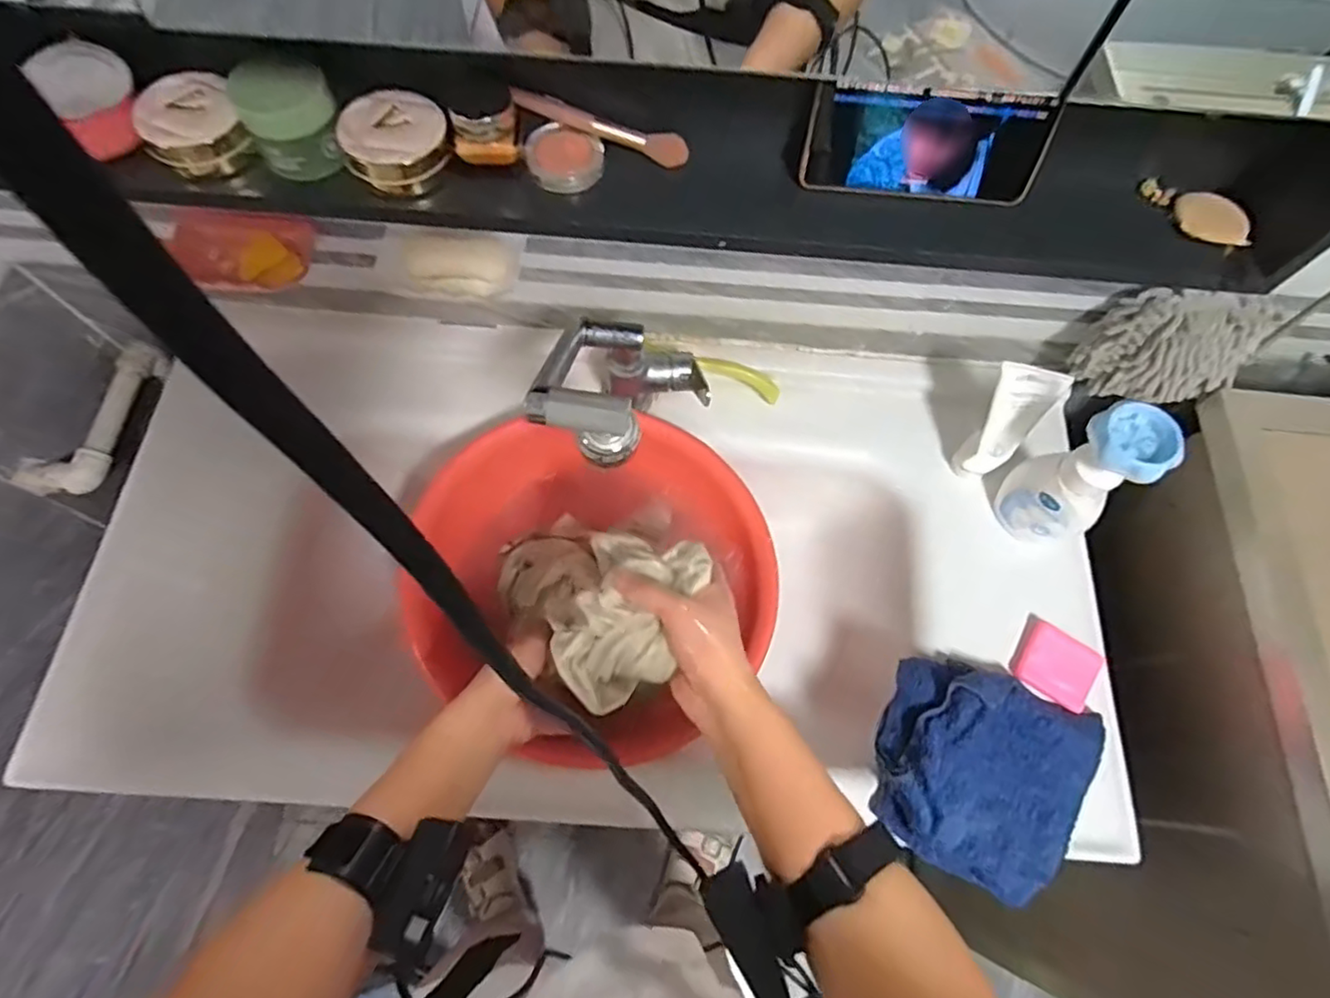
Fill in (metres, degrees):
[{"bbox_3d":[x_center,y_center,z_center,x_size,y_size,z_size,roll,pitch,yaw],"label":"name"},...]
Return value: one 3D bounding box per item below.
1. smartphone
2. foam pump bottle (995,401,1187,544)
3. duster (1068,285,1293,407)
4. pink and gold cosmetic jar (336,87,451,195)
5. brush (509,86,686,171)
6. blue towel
[{"bbox_3d":[0.185,-0.251,0.465,0.167,0.071,0.011,5,45,-1],"label":"smartphone"},{"bbox_3d":[0.399,-0.018,0.630,0.069,0.181,0.081,-28,72,-13],"label":"foam pump bottle"},{"bbox_3d":[0.495,-0.148,0.638,0.133,0.112,0.062,15,68,4],"label":"duster"},{"bbox_3d":[-0.194,-0.259,0.475,0.072,0.037,0.060,-18,70,-10],"label":"pink and gold cosmetic jar"},{"bbox_3d":[-0.045,-0.271,0.478,0.130,0.017,0.018,11,67,-17],"label":"brush"},{"bbox_3d":[0.292,0.248,0.600,0.179,0.043,0.182,27,69,8],"label":"blue towel"}]

